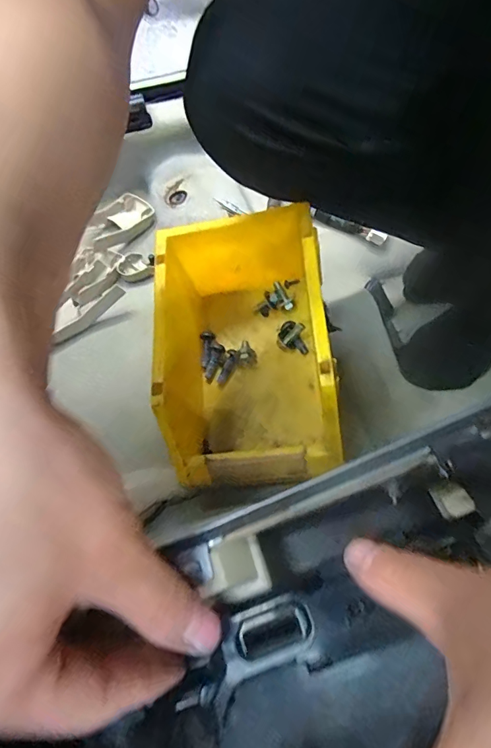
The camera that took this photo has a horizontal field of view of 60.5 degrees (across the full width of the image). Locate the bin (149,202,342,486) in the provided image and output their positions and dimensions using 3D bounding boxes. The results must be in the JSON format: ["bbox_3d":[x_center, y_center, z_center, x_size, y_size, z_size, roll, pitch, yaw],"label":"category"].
[{"bbox_3d":[-0.003,-0.021,0.423,0.157,0.143,0.236,-3,62,0],"label":"bin"}]

